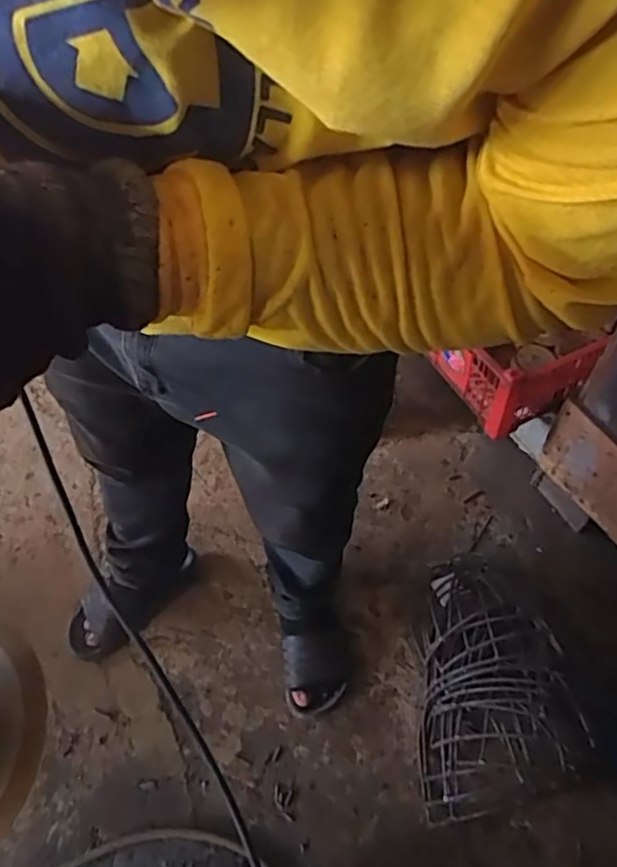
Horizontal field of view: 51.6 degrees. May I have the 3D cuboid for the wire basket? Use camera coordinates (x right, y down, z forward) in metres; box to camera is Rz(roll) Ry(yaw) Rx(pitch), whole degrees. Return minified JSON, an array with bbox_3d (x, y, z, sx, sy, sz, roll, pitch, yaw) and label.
[{"bbox_3d":[0.271,0.362,0.984,0.238,0.132,0.376,-7,57,-3],"label":"wire basket"}]

